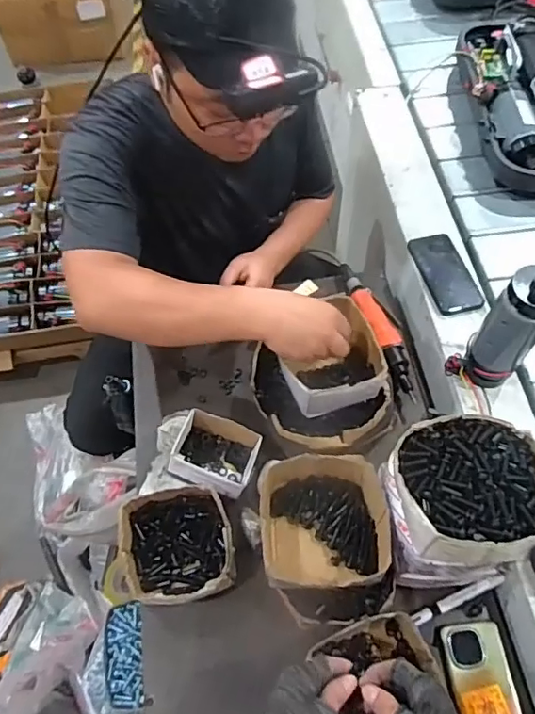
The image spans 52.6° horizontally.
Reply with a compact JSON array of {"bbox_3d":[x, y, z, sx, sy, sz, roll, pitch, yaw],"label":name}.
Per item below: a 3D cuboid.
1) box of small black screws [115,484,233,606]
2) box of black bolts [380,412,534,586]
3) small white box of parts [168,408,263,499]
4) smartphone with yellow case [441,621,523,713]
[{"bbox_3d":[-0.125,0.264,0.761,0.147,0.064,0.143,-9,61,-3],"label":"box of small black screws"},{"bbox_3d":[0.224,0.170,0.644,0.169,0.172,0.149,-5,61,-1],"label":"box of black bolts"},{"bbox_3d":[-0.076,0.150,0.818,0.119,0.063,0.102,18,63,12],"label":"small white box of parts"},{"bbox_3d":[0.278,0.425,0.682,0.080,0.006,0.161,-7,61,-2],"label":"smartphone with yellow case"}]

